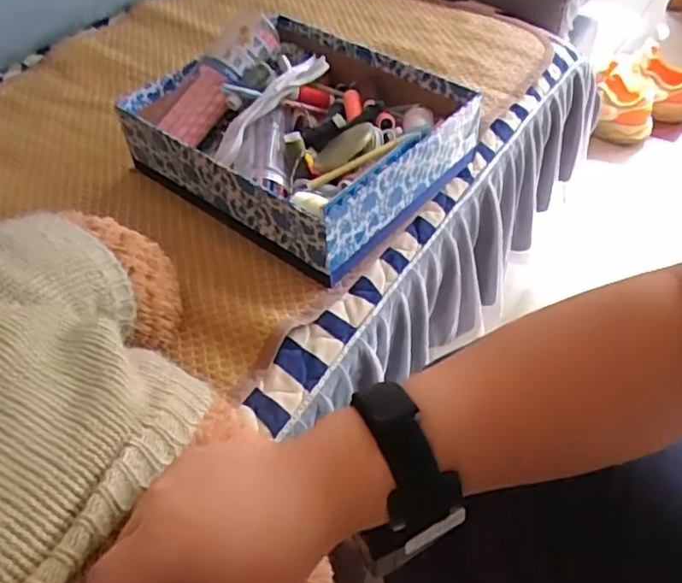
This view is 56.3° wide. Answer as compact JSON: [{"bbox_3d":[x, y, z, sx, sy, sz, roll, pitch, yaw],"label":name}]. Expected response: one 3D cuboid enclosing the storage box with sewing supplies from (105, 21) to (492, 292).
[{"bbox_3d":[-0.040,-0.168,0.664,0.284,0.095,0.251,31,56,25],"label":"storage box with sewing supplies"}]

